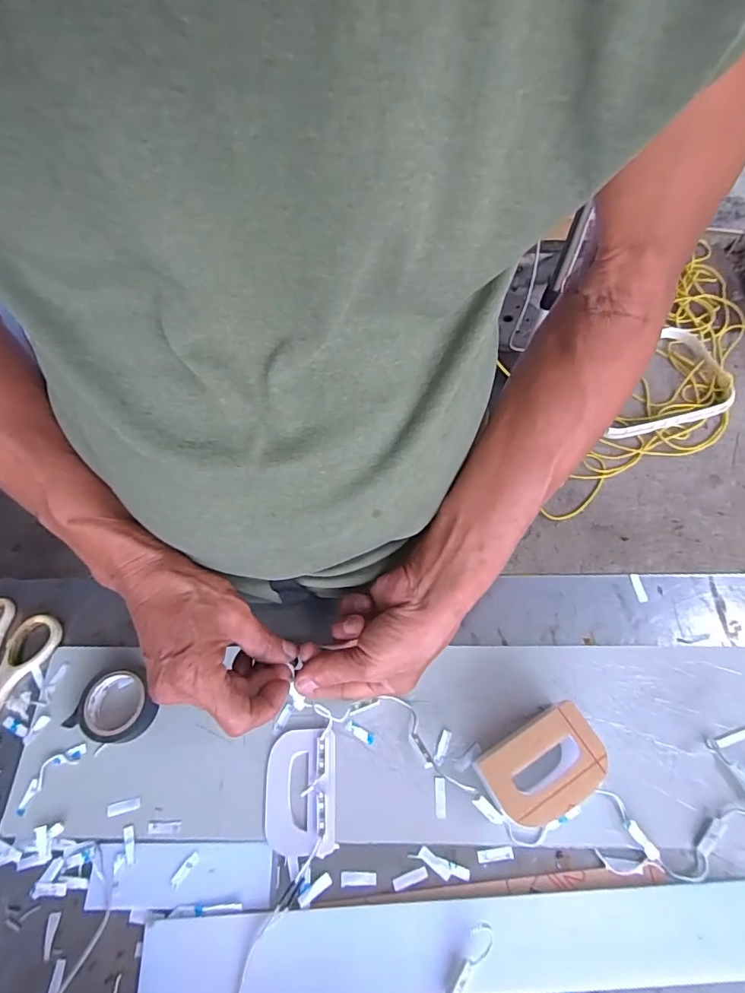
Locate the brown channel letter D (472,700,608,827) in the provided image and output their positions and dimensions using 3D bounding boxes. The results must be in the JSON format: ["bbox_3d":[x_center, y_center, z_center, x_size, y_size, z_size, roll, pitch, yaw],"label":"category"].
[{"bbox_3d":[0.119,0.191,0.351,0.084,0.045,0.059,-28,63,-12],"label":"brown channel letter D"}]

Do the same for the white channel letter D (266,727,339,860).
[{"bbox_3d":[-0.055,0.221,0.367,0.052,0.010,0.081,-4,63,1],"label":"white channel letter D"}]

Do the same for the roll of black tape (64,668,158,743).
[{"bbox_3d":[-0.206,0.168,0.393,0.061,0.017,0.056,-1,63,2],"label":"roll of black tape"}]

